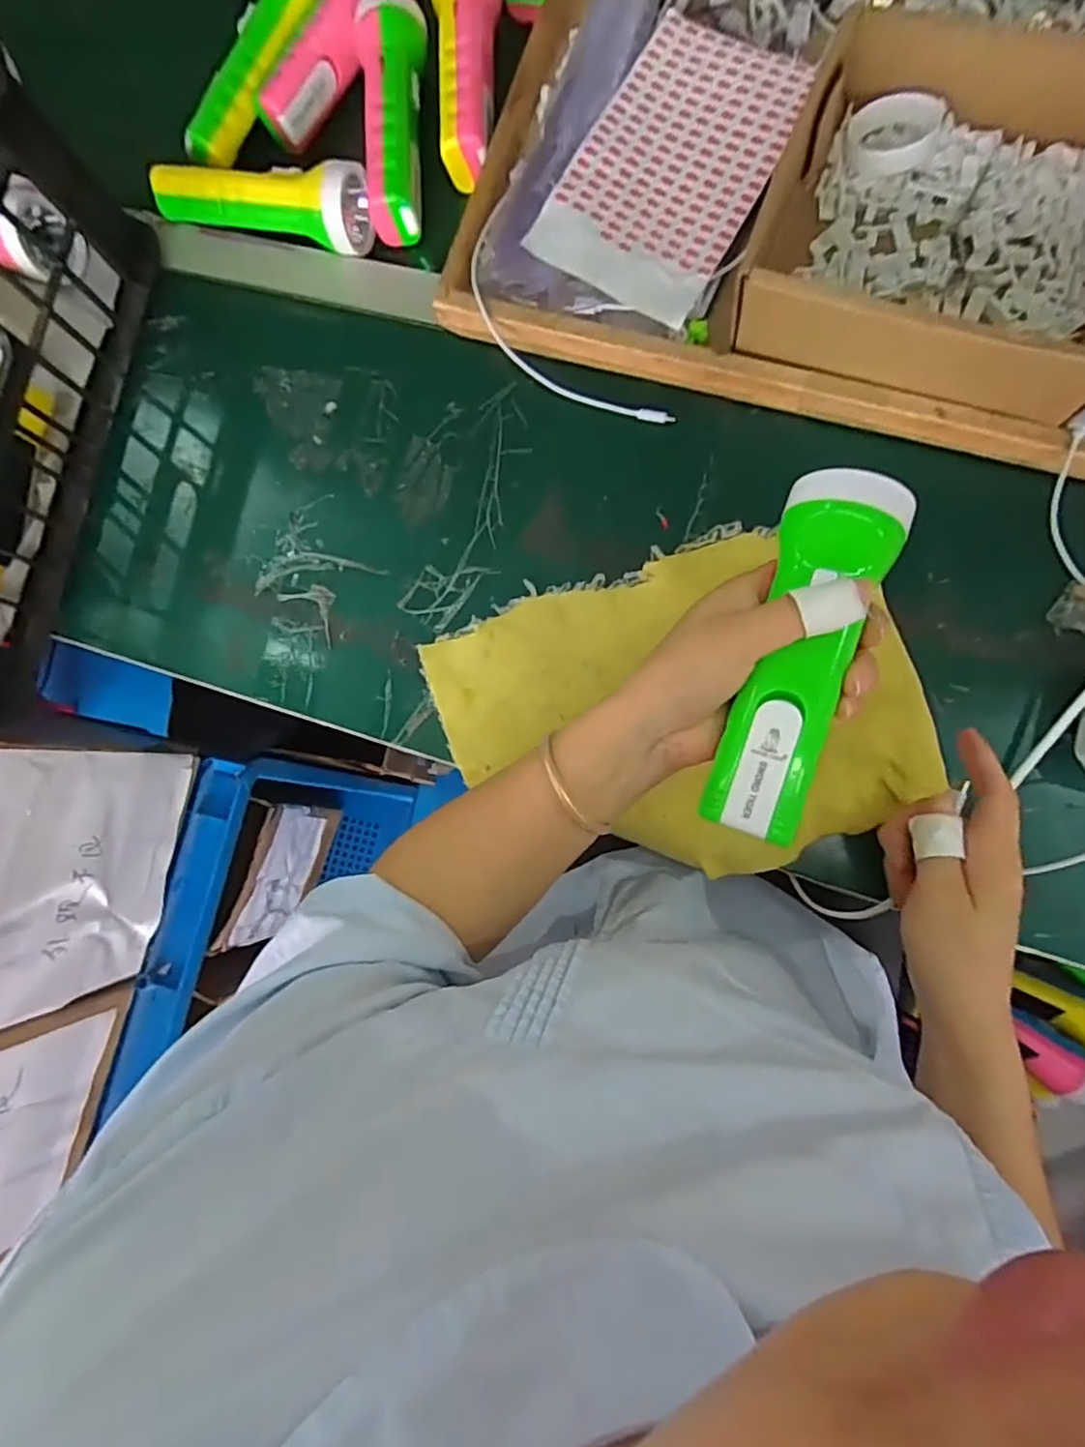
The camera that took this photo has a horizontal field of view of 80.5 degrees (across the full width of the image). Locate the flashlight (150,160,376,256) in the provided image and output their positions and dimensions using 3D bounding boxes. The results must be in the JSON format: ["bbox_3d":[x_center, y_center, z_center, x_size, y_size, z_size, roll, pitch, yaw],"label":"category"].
[{"bbox_3d":[-0.211,-0.380,0.469,0.167,0.045,0.048,8,84,8],"label":"flashlight"}]

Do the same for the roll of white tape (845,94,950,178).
[{"bbox_3d":[0.227,-0.380,0.418,0.054,0.013,0.054,-3,80,20],"label":"roll of white tape"}]

